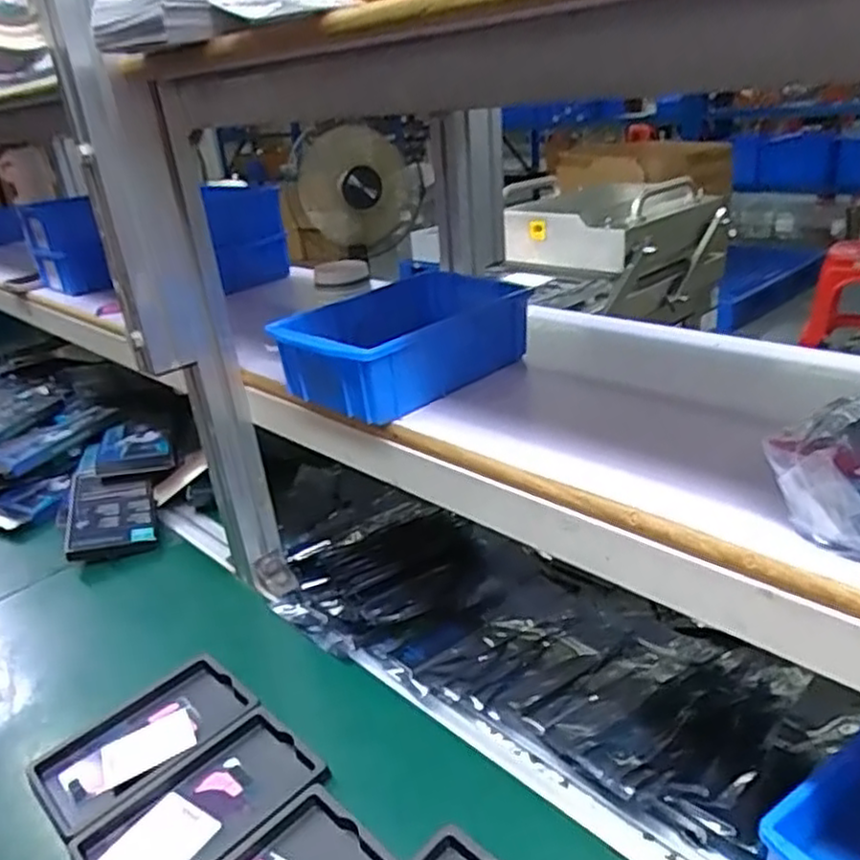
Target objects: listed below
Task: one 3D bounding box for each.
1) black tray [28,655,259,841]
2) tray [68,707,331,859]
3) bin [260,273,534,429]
[{"bbox_3d":[-0.229,0.249,0.586,0.095,0.015,0.156,19,34,42],"label":"black tray"},{"bbox_3d":[-0.162,0.276,0.522,0.158,0.022,0.100,-25,31,-36],"label":"tray"},{"bbox_3d":[-0.022,-0.076,0.617,0.193,0.065,0.135,-24,31,-35],"label":"bin"}]

